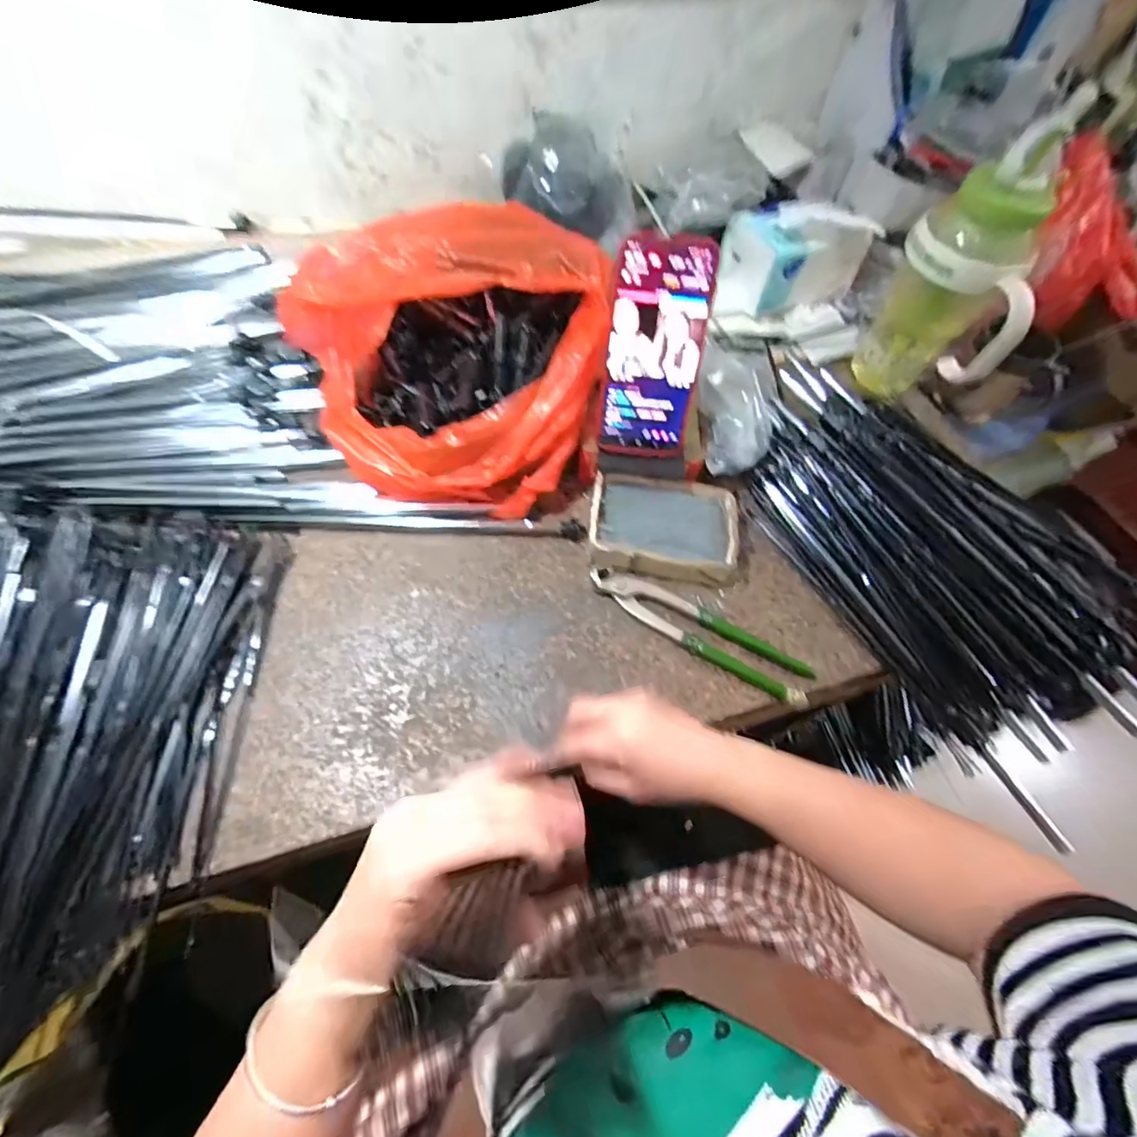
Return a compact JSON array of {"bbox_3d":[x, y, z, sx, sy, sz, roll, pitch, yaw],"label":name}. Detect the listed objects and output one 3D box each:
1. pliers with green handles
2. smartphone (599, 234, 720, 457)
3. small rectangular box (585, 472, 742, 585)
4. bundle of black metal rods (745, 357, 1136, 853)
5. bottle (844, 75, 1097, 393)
[{"bbox_3d":[0.112,0.051,0.451,0.197,0.022,0.042,28,62,13],"label":"pliers with green handles"},{"bbox_3d":[0.072,-0.177,0.437,0.080,0.166,0.016,4,30,0],"label":"smartphone"},{"bbox_3d":[0.087,-0.038,0.484,0.130,0.031,0.091,7,60,1],"label":"small rectangular box"},{"bbox_3d":[0.344,-0.028,0.489,0.267,0.069,0.418,-30,65,-18],"label":"bundle of black metal rods"},{"bbox_3d":[0.380,-0.266,0.520,0.094,0.254,0.116,5,60,0],"label":"bottle"}]

